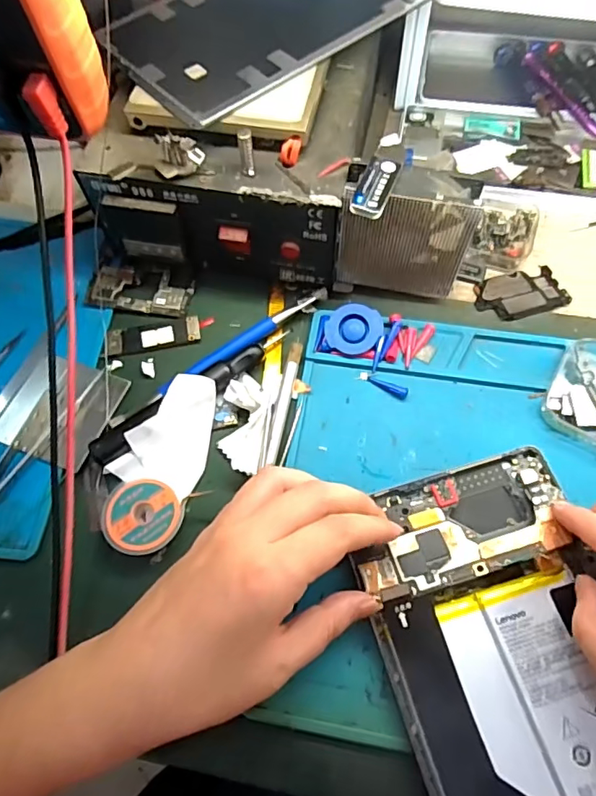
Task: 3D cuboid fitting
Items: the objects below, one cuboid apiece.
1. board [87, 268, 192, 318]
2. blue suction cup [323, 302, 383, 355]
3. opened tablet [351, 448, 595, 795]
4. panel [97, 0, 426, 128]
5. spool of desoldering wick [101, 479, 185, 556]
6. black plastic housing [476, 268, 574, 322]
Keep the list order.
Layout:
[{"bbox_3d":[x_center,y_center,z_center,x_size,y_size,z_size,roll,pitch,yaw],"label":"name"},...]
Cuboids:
[{"bbox_3d":[-0.114,-0.079,0.381,0.071,0.006,0.038,7,65,6],"label":"board"},{"bbox_3d":[0.037,-0.046,0.351,0.037,0.008,0.033,12,86,8],"label":"blue suction cup"},{"bbox_3d":[0.109,0.134,0.262,0.119,0.013,0.201,-16,65,-5],"label":"opened tablet"},{"bbox_3d":[-0.023,-0.250,0.346,0.194,0.006,0.116,-38,70,-16],"label":"panel"},{"bbox_3d":[-0.090,0.069,0.304,0.045,0.011,0.041,-1,64,2],"label":"spool of desoldering wick"},{"bbox_3d":[0.158,-0.074,0.374,0.063,0.006,0.038,-15,65,-5],"label":"black plastic housing"}]

